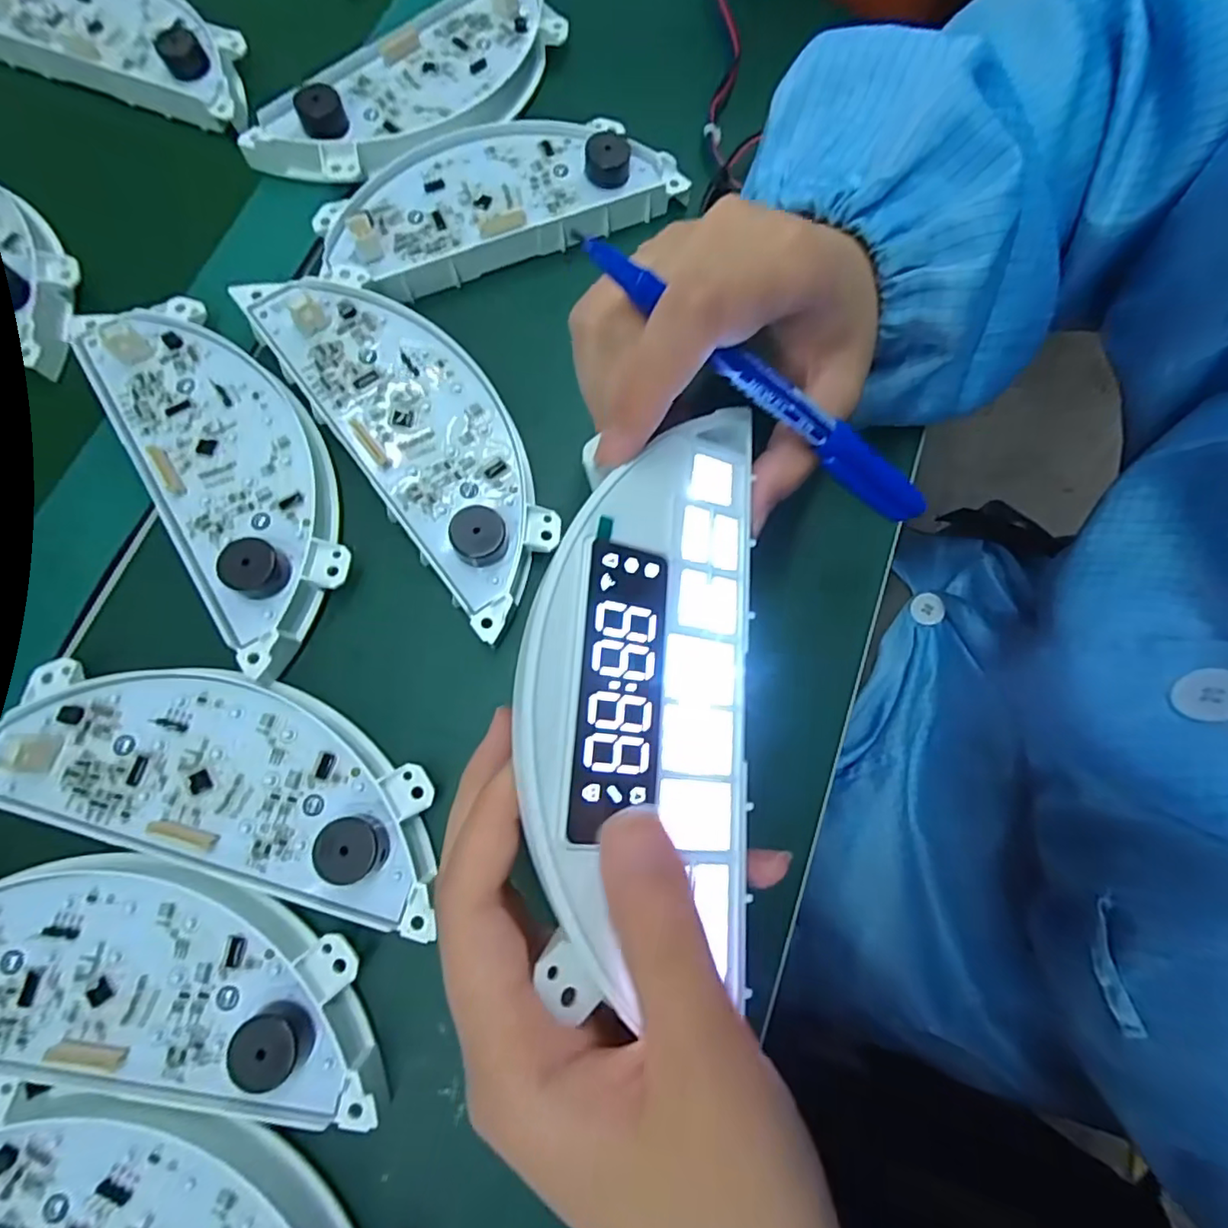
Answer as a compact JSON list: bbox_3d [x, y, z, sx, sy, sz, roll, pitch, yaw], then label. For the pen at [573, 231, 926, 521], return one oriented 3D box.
[{"bbox_3d":[0.047,-0.065,0.176,0.132,0.009,0.013,29,75,-21],"label":"pen"}]

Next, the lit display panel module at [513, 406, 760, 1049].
[{"bbox_3d":[0.009,0.014,0.159,0.064,0.012,0.155,11,73,-26],"label":"lit display panel module"}]

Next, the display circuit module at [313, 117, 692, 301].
[{"bbox_3d":[-0.056,-0.199,0.286,0.163,0.031,0.067,-23,76,-6],"label":"display circuit module"}]

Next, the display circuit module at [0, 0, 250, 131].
[{"bbox_3d":[-0.265,-0.312,0.319,0.178,0.023,0.063,22,76,6],"label":"display circuit module"}]

